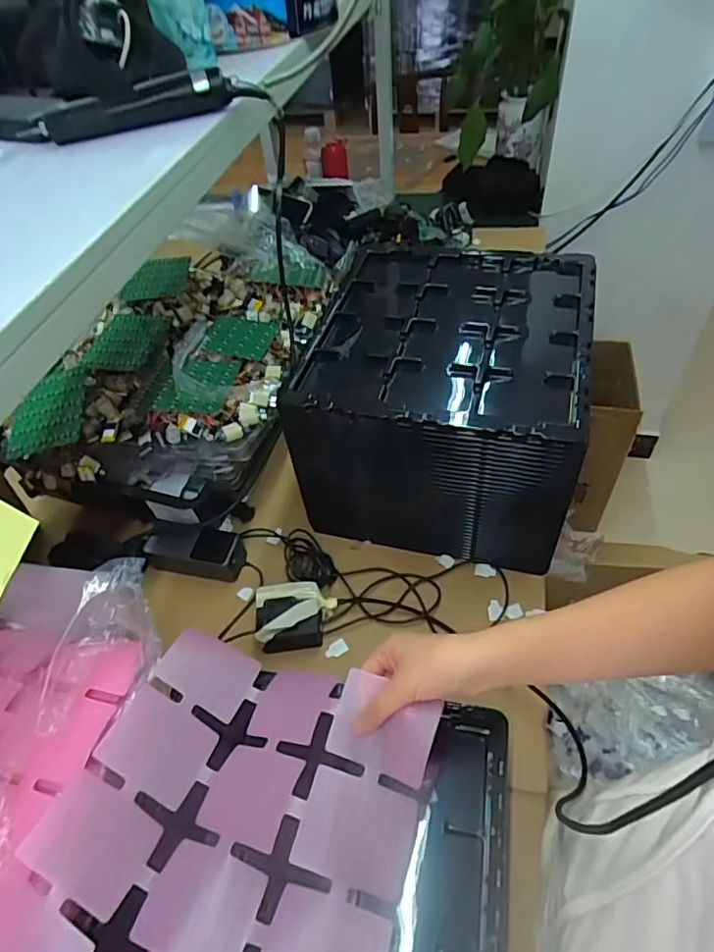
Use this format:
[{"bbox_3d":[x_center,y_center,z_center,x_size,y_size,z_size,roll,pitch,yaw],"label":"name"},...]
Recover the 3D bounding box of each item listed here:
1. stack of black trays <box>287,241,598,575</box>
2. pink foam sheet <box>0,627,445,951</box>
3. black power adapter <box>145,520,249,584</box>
[{"bbox_3d":[0.122,-0.098,0.757,0.330,0.245,0.384,10,50,14],"label":"stack of black trays"},{"bbox_3d":[-0.100,0.293,0.433,0.263,0.063,0.299,13,51,17],"label":"pink foam sheet"},{"bbox_3d":[-0.219,0.104,0.758,0.139,0.047,0.059,9,50,14],"label":"black power adapter"}]

